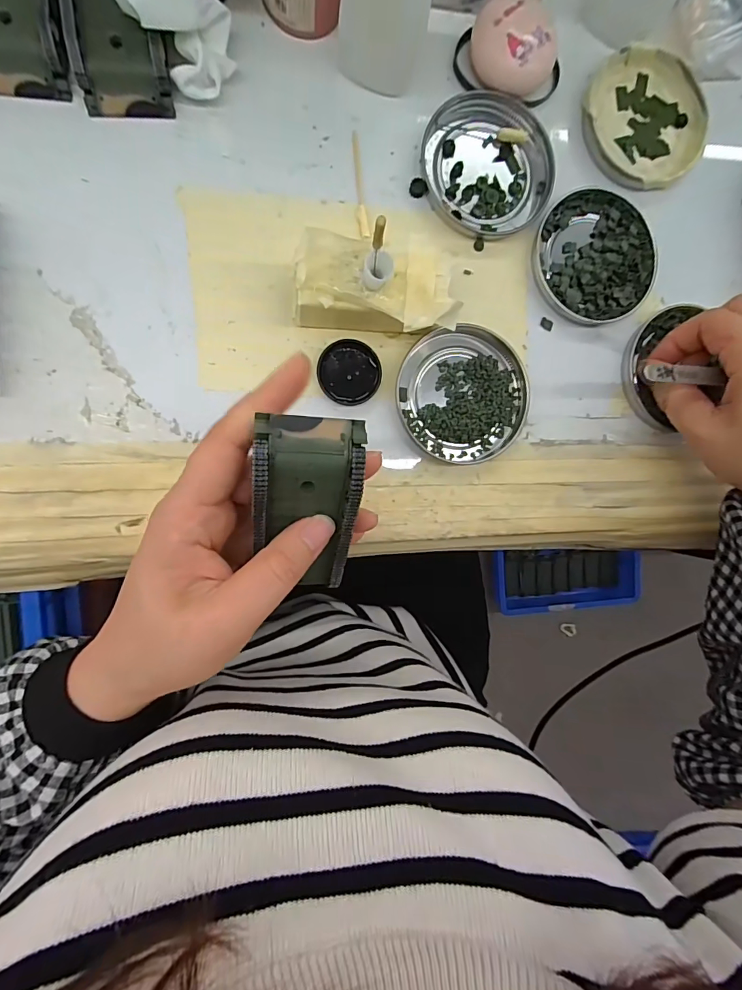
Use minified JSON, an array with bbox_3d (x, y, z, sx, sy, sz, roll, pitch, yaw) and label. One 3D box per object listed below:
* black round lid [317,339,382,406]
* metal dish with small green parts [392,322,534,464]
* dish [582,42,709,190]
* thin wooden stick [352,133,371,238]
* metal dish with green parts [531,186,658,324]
[{"bbox_3d":[-0.012,-0.069,0.251,0.034,0.007,0.035,0,91,-9],"label":"black round lid"},{"bbox_3d":[0.055,-0.059,0.262,0.075,0.010,0.080,0,91,-9],"label":"metal dish with small green parts"},{"bbox_3d":[0.170,-0.233,0.275,0.078,0.010,0.079,0,91,-9],"label":"dish"},{"bbox_3d":[-0.007,-0.176,0.251,0.007,0.004,0.060,-7,93,-9],"label":"thin wooden stick"},{"bbox_3d":[0.138,-0.146,0.272,0.074,0.009,0.078,0,91,-9],"label":"metal dish with green parts"}]

